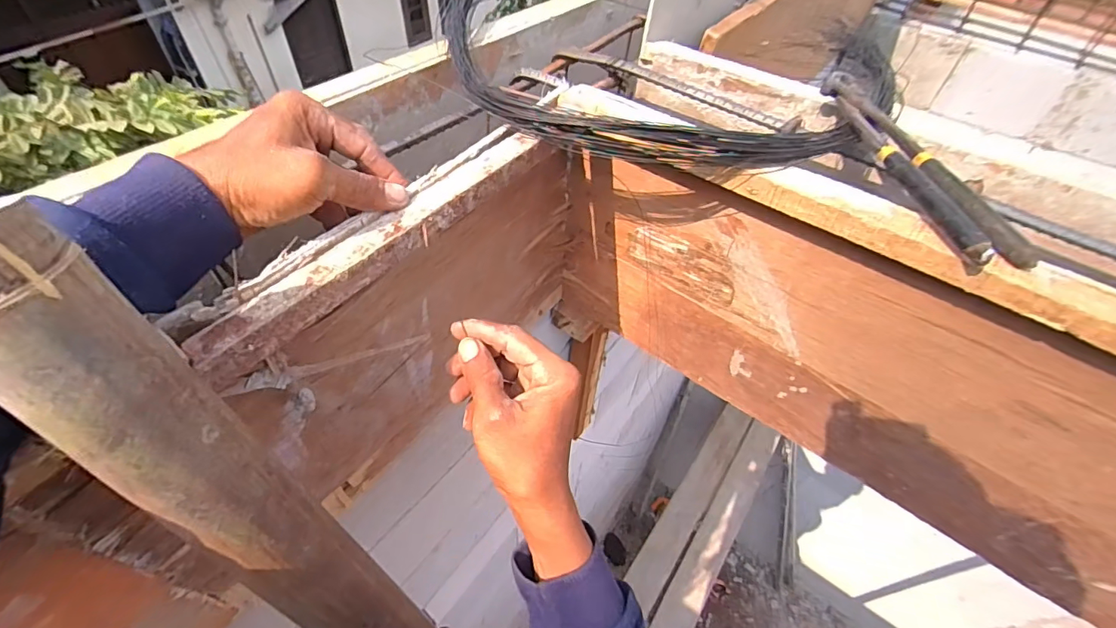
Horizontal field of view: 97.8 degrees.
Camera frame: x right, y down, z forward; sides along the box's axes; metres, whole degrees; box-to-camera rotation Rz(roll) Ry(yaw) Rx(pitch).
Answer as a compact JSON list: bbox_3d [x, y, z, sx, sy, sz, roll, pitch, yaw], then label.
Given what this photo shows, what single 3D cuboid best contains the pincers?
[{"bbox_3d":[0.259,-0.115,0.362,0.047,0.023,0.214,-5,50,-8],"label":"pincers"}]

